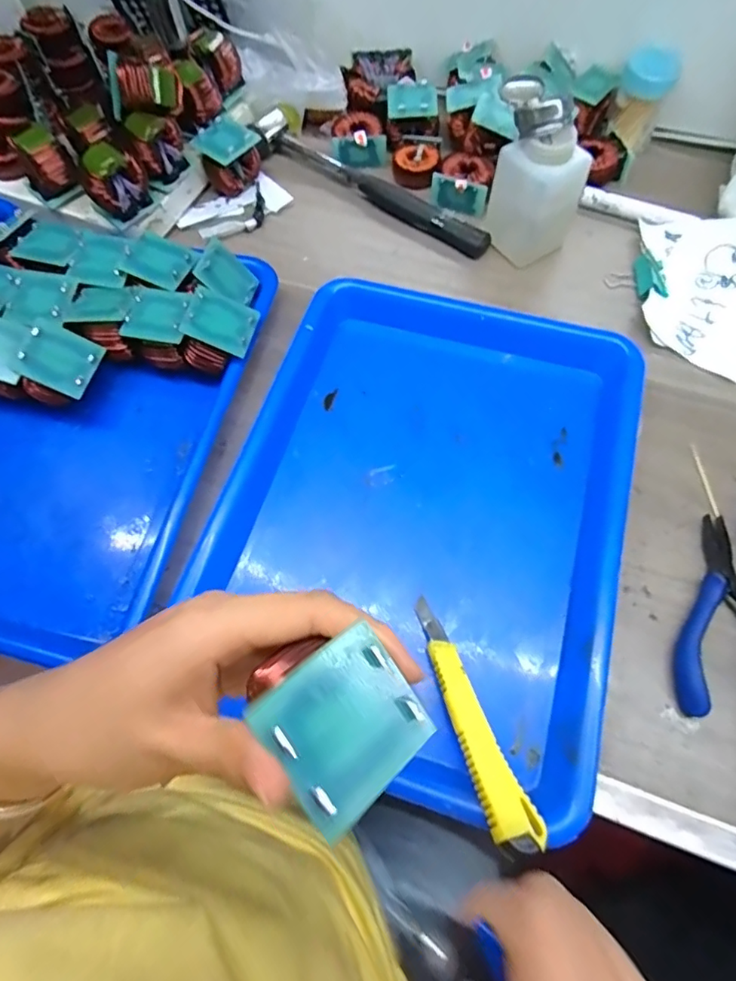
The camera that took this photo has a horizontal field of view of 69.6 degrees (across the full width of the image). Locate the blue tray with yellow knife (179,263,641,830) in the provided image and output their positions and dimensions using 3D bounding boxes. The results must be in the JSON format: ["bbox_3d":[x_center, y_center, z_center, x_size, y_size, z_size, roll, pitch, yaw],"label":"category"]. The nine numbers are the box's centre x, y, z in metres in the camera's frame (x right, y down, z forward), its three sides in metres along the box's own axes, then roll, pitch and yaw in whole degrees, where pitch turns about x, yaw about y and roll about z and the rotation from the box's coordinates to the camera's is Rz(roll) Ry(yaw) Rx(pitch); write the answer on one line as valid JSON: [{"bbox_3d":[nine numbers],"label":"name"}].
[{"bbox_3d":[0.037,0.006,0.355,0.253,0.034,0.329,16,67,9],"label":"blue tray with yellow knife"}]

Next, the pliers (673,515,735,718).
[{"bbox_3d":[0.222,0.077,0.319,0.061,0.021,0.123,15,67,9],"label":"pliers"}]

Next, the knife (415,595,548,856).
[{"bbox_3d":[0.054,0.120,0.290,0.023,0.007,0.136,-19,50,-5],"label":"knife"}]

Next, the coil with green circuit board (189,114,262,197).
[{"bbox_3d":[-0.127,-0.310,0.490,0.051,0.047,0.055,-42,71,-15],"label":"coil with green circuit board"}]

